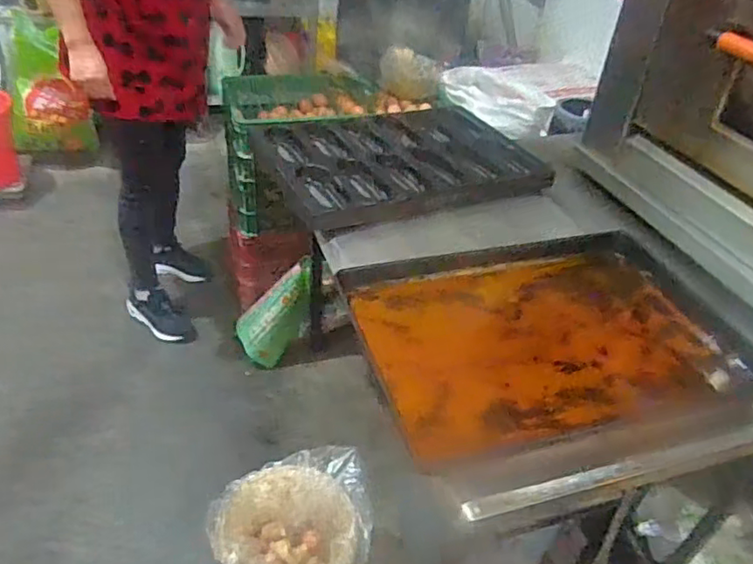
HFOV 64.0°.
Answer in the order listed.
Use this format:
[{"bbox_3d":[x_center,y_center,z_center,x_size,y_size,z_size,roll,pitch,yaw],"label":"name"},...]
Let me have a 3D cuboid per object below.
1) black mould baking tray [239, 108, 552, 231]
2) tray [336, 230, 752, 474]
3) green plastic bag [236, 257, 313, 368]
[{"bbox_3d":[0.043,-0.298,1.390,0.589,0.040,0.459,-13,42,-23],"label":"black mould baking tray"},{"bbox_3d":[0.248,0.072,0.937,0.553,0.037,0.400,-11,45,-7],"label":"tray"},{"bbox_3d":[-0.294,0.089,1.808,0.149,0.367,0.085,13,30,-34],"label":"green plastic bag"}]

